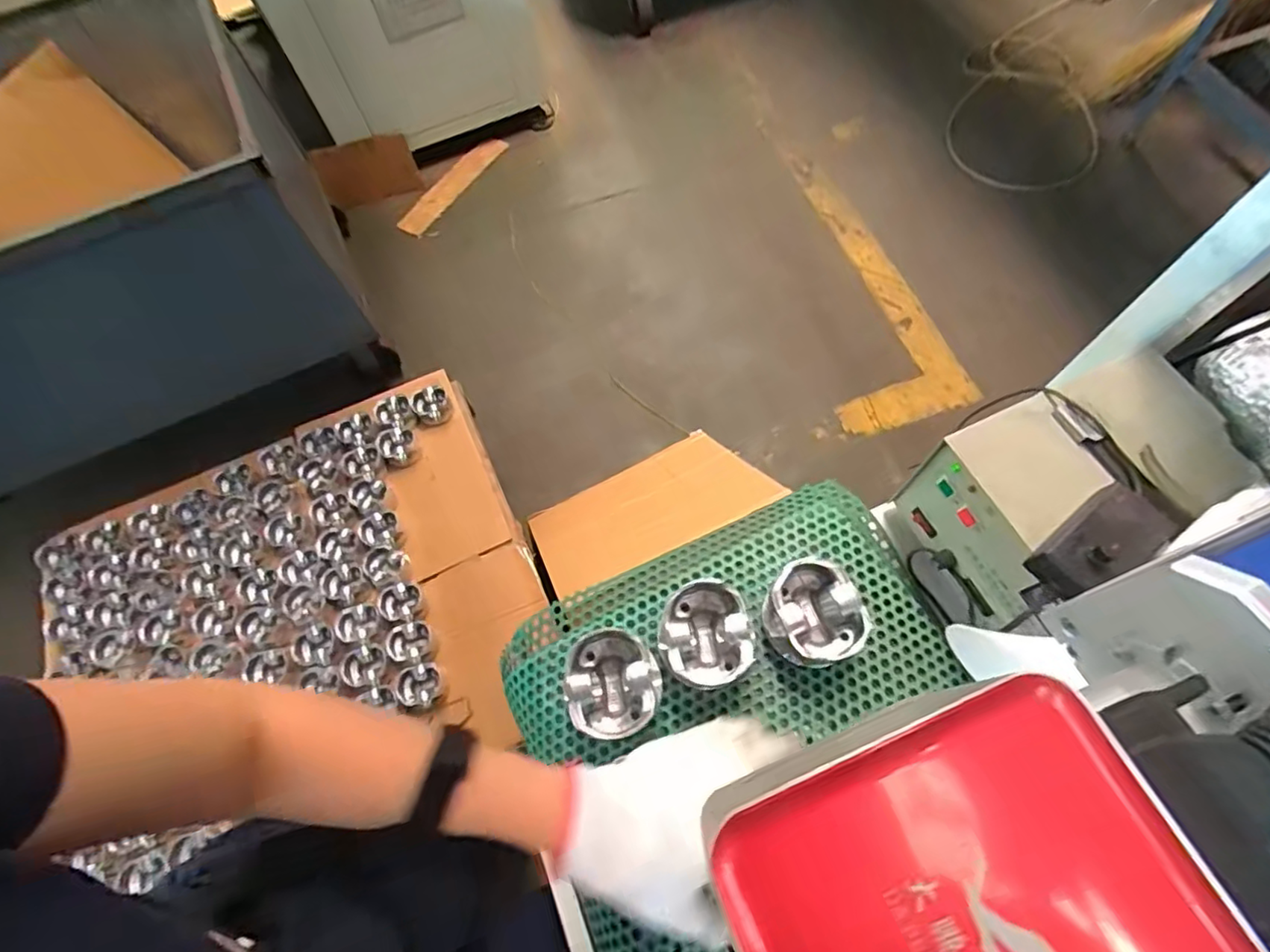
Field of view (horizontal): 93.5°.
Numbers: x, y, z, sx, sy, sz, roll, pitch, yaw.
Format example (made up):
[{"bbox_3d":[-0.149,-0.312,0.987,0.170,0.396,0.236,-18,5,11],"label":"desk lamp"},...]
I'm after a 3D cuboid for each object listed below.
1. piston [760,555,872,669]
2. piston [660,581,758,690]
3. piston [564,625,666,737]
[{"bbox_3d":[0.157,0.122,0.527,0.077,0.056,0.084,-1,66,3],"label":"piston"},{"bbox_3d":[0.061,0.143,0.527,0.077,0.052,0.083,-20,66,-6],"label":"piston"},{"bbox_3d":[-0.018,0.177,0.511,0.077,0.042,0.083,-1,66,3],"label":"piston"}]

